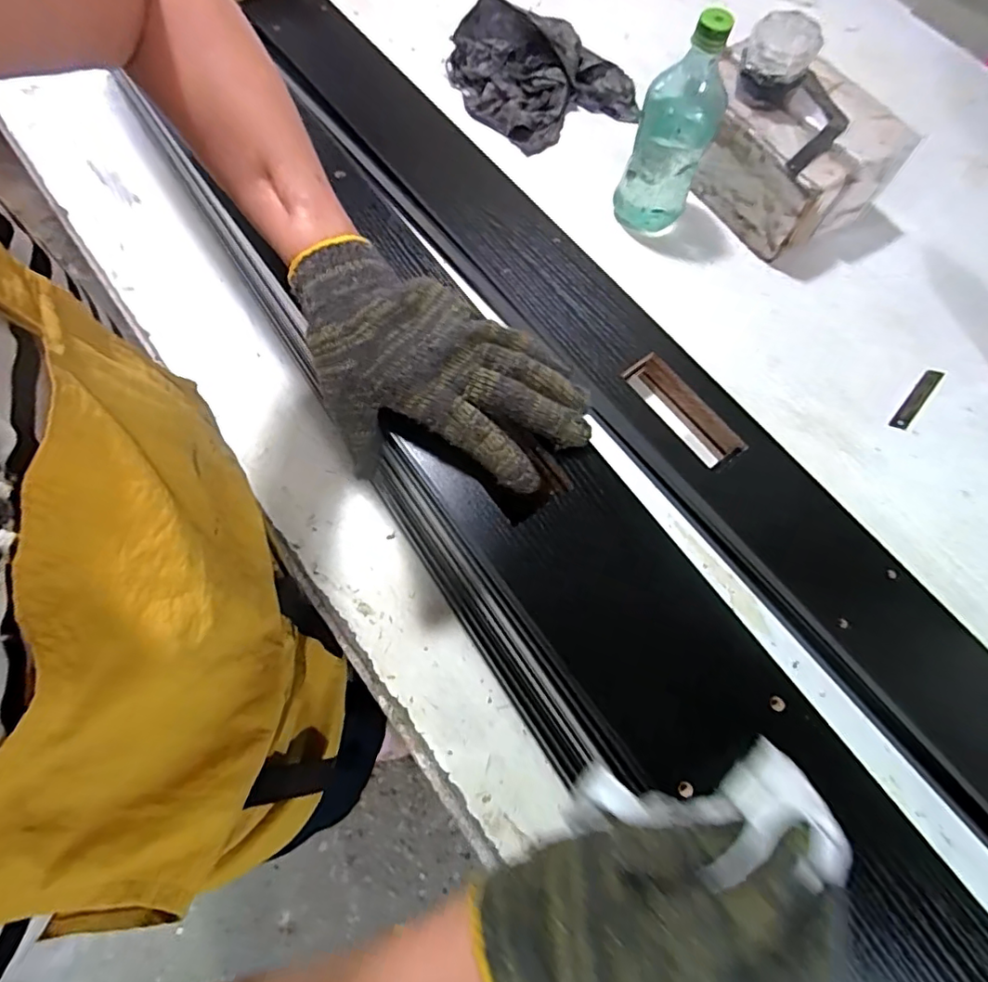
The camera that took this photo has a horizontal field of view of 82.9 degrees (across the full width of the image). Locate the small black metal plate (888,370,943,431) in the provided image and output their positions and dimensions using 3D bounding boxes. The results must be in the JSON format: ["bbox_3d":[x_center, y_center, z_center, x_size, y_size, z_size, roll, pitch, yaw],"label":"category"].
[{"bbox_3d":[0.453,-0.098,0.598,0.018,0.004,0.090,40,73,11],"label":"small black metal plate"}]

